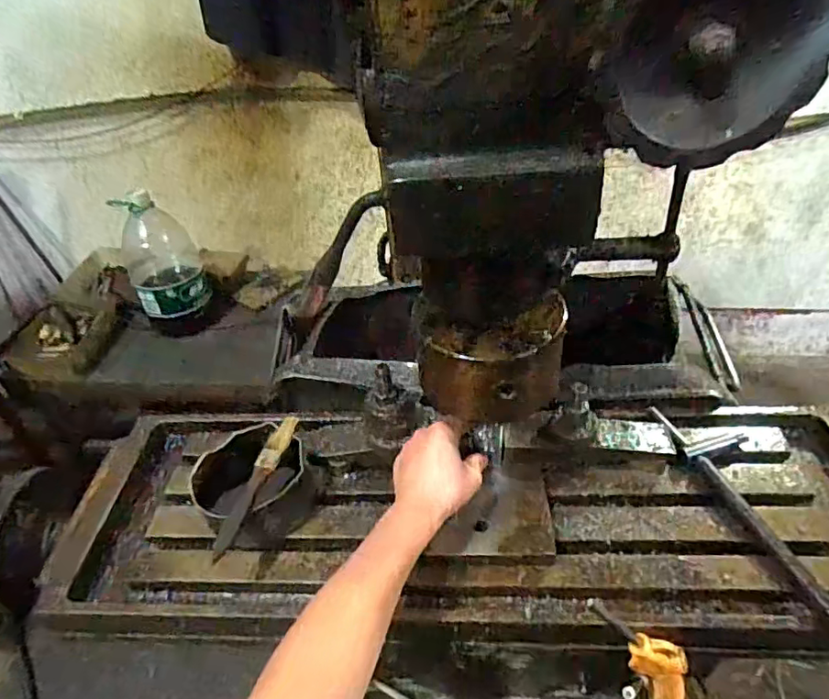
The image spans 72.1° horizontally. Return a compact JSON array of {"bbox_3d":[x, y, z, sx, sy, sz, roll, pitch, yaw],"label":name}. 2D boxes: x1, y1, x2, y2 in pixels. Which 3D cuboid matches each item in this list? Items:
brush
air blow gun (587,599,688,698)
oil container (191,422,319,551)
[{"bbox_3d":[-0.146,0.122,0.533,0.019,0.021,0.153,9,43,15],"label":"brush"},{"bbox_3d":[0.203,0.265,0.482,0.049,0.204,0.024,-13,35,29],"label":"air blow gun"},{"bbox_3d":[-0.155,0.132,0.556,0.102,0.066,0.103,-3,41,2],"label":"oil container"}]

